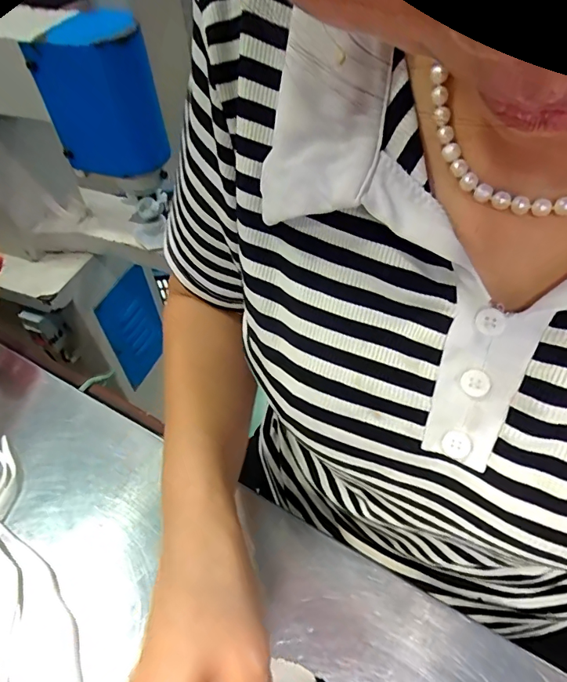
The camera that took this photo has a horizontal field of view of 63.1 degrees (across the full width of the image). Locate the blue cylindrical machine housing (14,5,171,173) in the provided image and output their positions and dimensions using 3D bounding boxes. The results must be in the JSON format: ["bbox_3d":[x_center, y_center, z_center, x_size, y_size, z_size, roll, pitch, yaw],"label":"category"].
[{"bbox_3d":[-0.202,-0.262,0.514,0.102,0.155,0.069,7,50,7],"label":"blue cylindrical machine housing"}]

